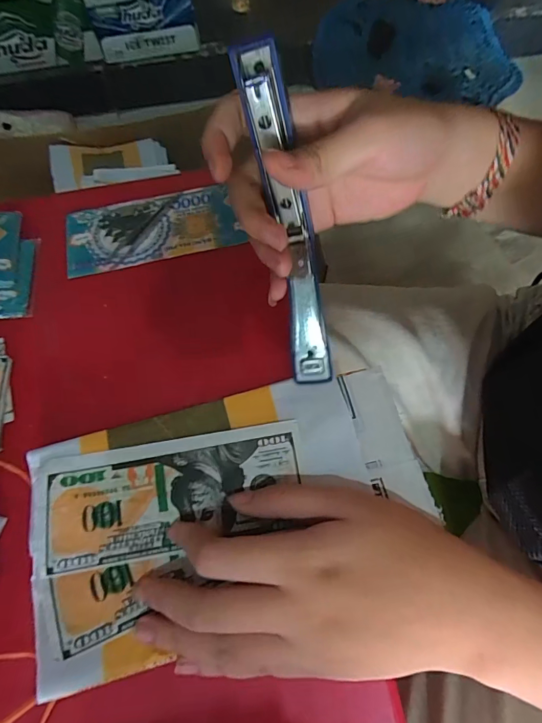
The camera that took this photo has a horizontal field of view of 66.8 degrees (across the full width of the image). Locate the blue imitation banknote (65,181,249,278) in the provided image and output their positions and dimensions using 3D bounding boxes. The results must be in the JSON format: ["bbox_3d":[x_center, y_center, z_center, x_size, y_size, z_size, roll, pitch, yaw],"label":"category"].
[{"bbox_3d":[-0.091,-0.102,0.313,0.127,0.007,0.061,-12,66,-3],"label":"blue imitation banknote"}]

